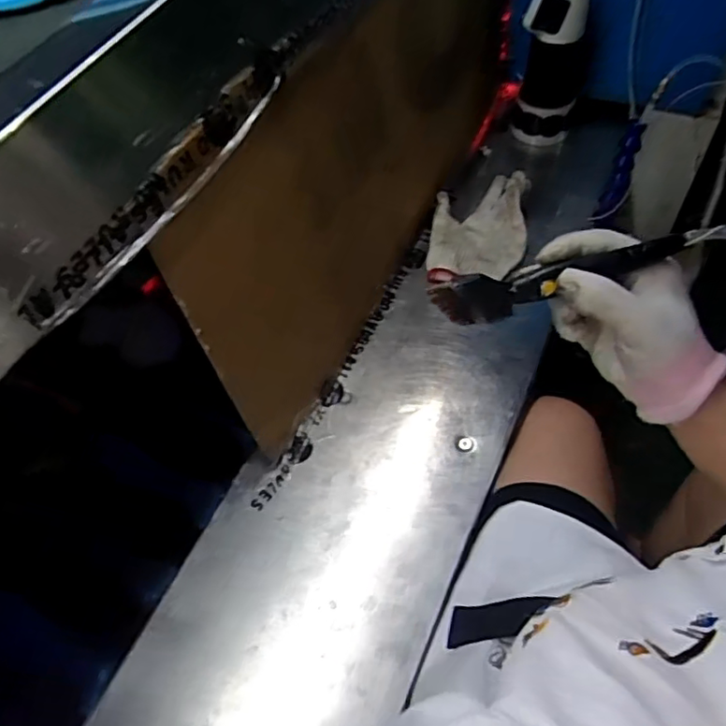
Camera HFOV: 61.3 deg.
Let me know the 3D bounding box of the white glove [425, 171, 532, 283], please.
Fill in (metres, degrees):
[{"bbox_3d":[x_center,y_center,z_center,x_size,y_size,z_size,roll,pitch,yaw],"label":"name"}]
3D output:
[{"bbox_3d":[0.145,-0.176,0.760,0.117,0.071,0.178,7,57,9],"label":"white glove"}]

